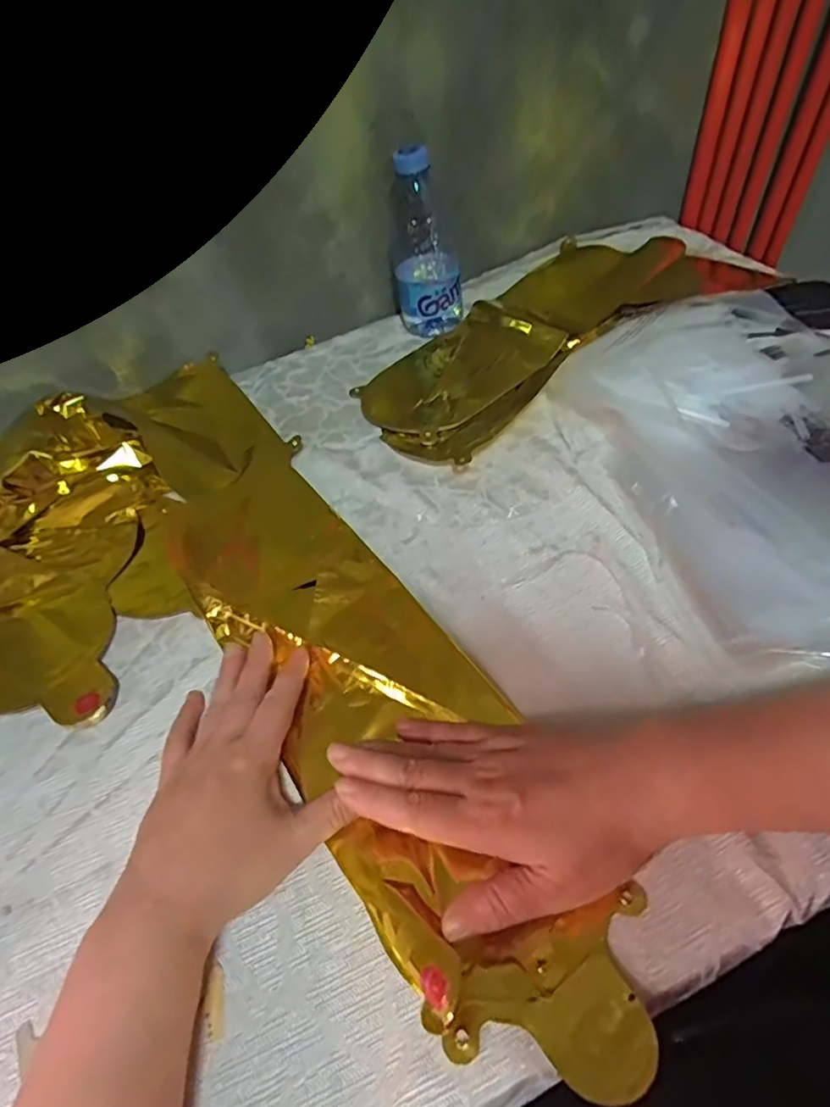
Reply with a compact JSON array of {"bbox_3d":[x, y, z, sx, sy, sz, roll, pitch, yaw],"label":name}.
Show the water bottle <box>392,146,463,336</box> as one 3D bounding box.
[{"bbox_3d":[0.012,-0.300,0.563,0.066,0.157,0.062,-7,49,0],"label":"water bottle"}]

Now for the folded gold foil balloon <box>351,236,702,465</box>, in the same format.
[{"bbox_3d":[0.125,-0.225,0.575,0.407,0.046,0.180,-35,55,-23],"label":"folded gold foil balloon"}]

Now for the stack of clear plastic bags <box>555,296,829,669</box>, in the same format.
[{"bbox_3d":[0.299,-0.085,0.410,0.289,0.035,0.310,-16,53,-1],"label":"stack of clear plastic bags"}]

